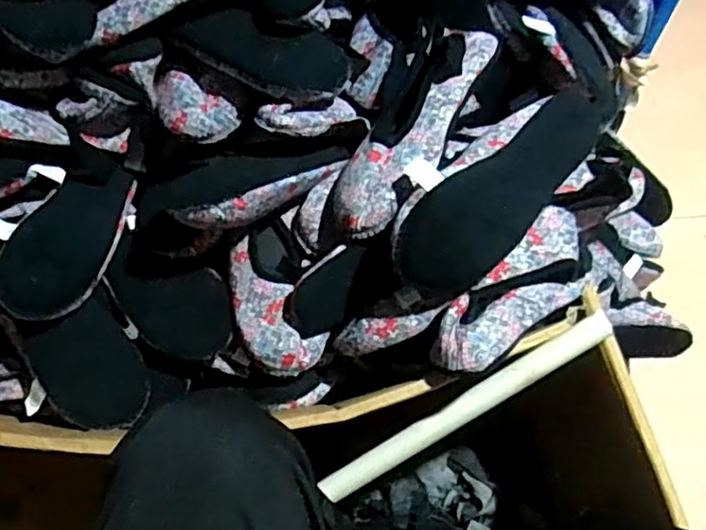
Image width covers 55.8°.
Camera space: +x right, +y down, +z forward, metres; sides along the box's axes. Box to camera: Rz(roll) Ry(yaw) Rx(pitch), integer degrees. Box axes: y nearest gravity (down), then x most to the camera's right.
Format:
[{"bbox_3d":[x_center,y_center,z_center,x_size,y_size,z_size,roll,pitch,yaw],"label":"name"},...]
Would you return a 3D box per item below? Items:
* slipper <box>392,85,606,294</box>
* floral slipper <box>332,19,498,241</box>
[{"bbox_3d":[0.137,-0.070,0.620,0.254,0.051,0.096,-38,111,-13],"label":"slipper"},{"bbox_3d":[0.059,-0.134,0.657,0.089,0.060,0.254,21,73,14],"label":"floral slipper"}]

